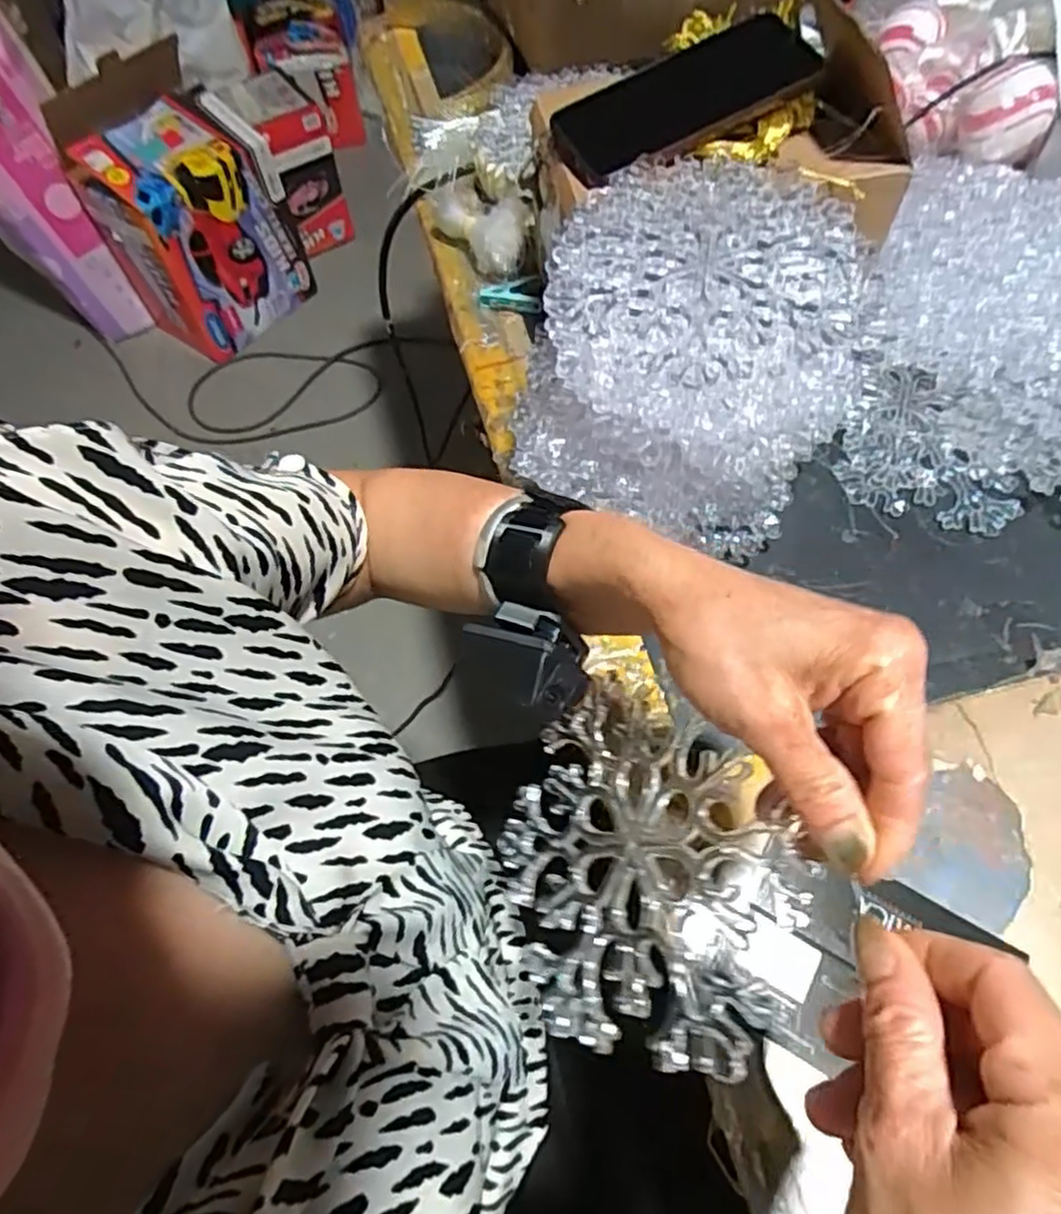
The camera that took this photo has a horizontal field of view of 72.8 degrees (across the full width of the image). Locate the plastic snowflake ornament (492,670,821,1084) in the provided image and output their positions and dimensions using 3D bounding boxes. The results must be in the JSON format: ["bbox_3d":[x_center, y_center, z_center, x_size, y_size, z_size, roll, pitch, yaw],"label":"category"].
[{"bbox_3d":[0.041,0.112,0.304,0.147,0.012,0.135,-25,55,41],"label":"plastic snowflake ornament"}]

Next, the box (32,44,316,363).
[{"bbox_3d":[-0.674,-0.788,1.443,0.219,0.446,0.317,29,68,18],"label":"box"}]

